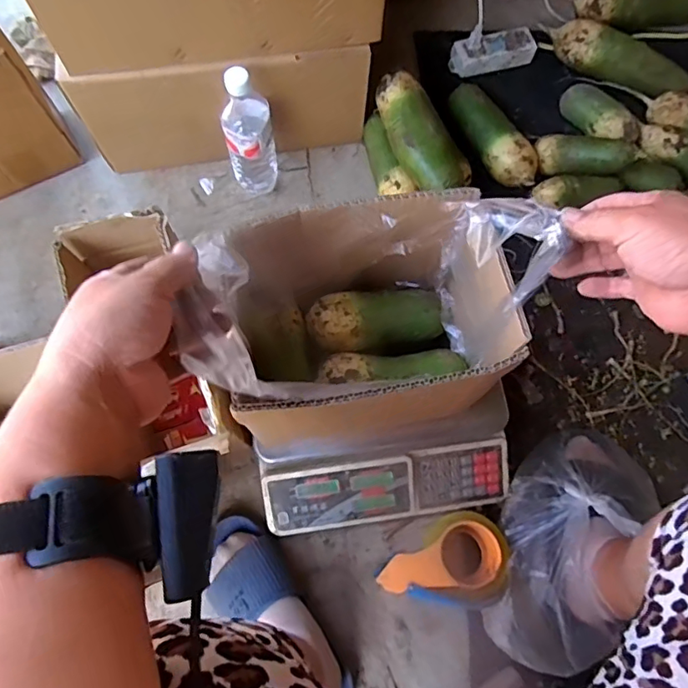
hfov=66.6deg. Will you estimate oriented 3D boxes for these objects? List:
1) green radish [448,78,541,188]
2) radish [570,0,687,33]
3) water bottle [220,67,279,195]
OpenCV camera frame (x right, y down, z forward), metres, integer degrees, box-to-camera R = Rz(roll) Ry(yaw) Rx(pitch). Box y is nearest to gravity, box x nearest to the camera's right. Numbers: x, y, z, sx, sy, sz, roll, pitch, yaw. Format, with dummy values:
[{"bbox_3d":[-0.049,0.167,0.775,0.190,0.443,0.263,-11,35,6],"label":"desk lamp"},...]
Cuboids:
[{"bbox_3d":[0.235,-0.329,0.831,0.067,0.062,0.198,-27,76,-9],"label":"green radish"},{"bbox_3d":[0.501,-0.579,0.898,0.245,0.057,0.062,6,73,1],"label":"radish"},{"bbox_3d":[-0.134,-0.294,0.747,0.068,0.215,0.058,-13,74,-5],"label":"water bottle"}]

